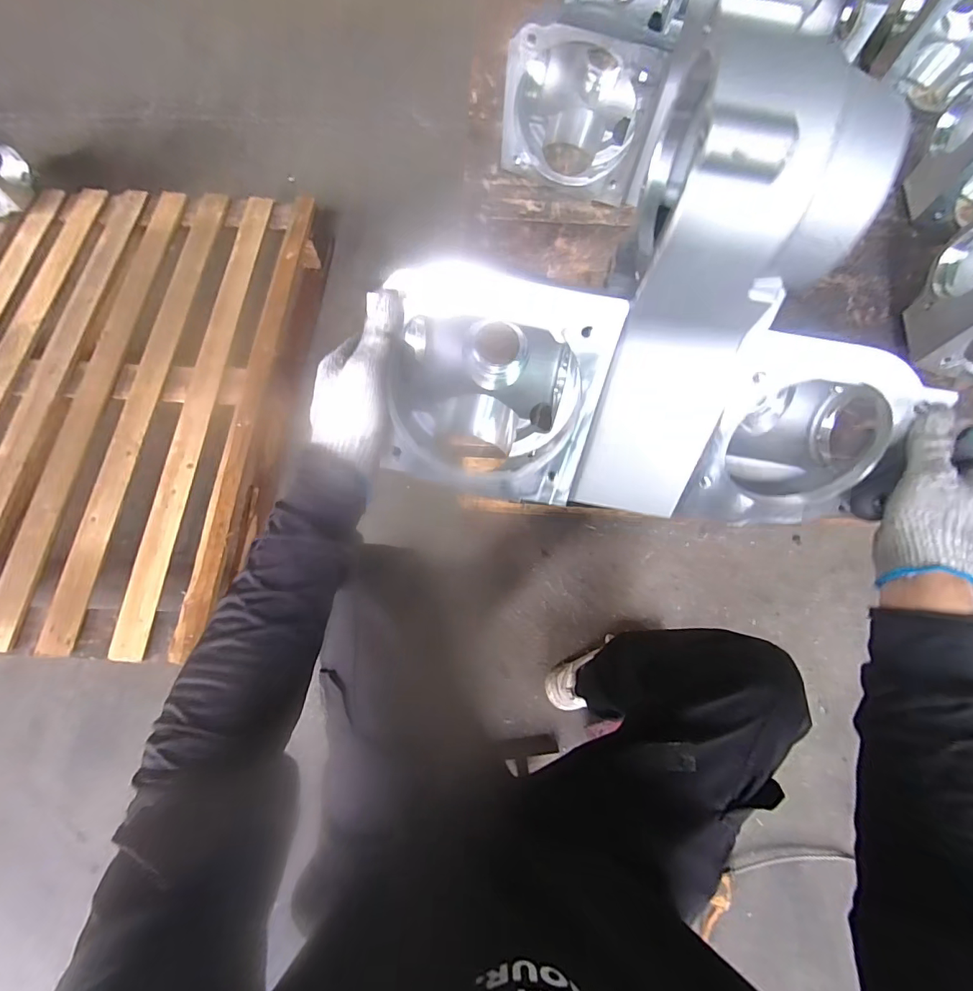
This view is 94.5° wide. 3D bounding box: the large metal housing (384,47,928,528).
[{"bbox_3d":[0.128,-0.113,0.343,0.427,0.282,0.162,7,71,3],"label":"large metal housing"}]

